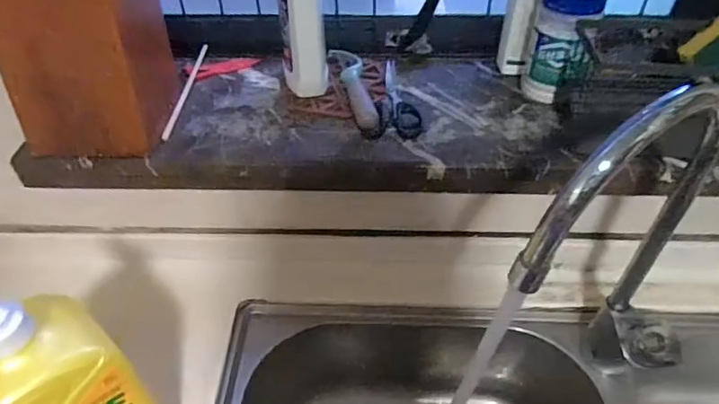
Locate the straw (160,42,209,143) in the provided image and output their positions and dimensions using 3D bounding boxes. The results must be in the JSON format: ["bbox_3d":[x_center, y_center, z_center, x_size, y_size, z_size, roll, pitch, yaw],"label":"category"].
[{"bbox_3d":[-0.205,-0.135,0.616,0.009,0.009,0.199,-1,45,0],"label":"straw"}]

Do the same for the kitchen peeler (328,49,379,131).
[{"bbox_3d":[-0.007,-0.129,0.590,0.034,0.030,0.161,-8,45,-7],"label":"kitchen peeler"}]

